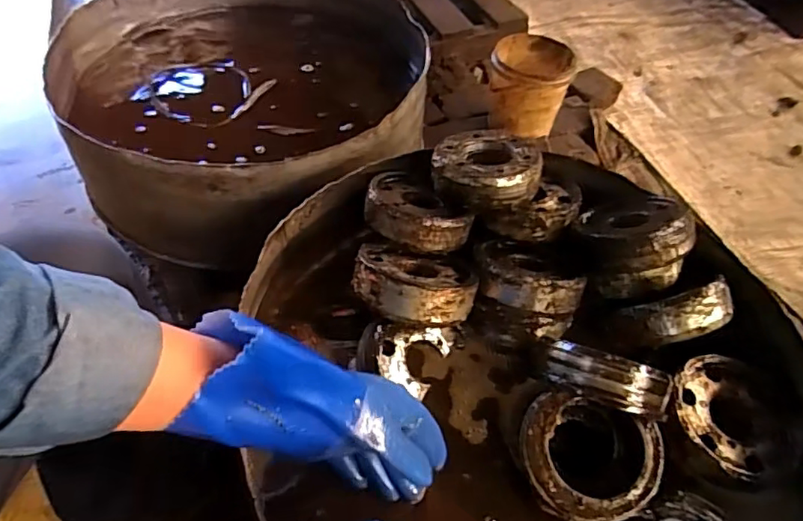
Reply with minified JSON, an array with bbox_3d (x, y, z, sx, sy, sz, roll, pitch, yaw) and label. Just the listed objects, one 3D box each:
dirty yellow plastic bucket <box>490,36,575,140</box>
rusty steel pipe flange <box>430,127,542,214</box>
[{"bbox_3d":[0.244,-0.338,1.116,0.148,0.128,0.156,2,51,-2],"label":"dirty yellow plastic bucket"},{"bbox_3d":[0.094,-0.107,0.654,0.117,0.050,0.116,2,51,-2],"label":"rusty steel pipe flange"}]

